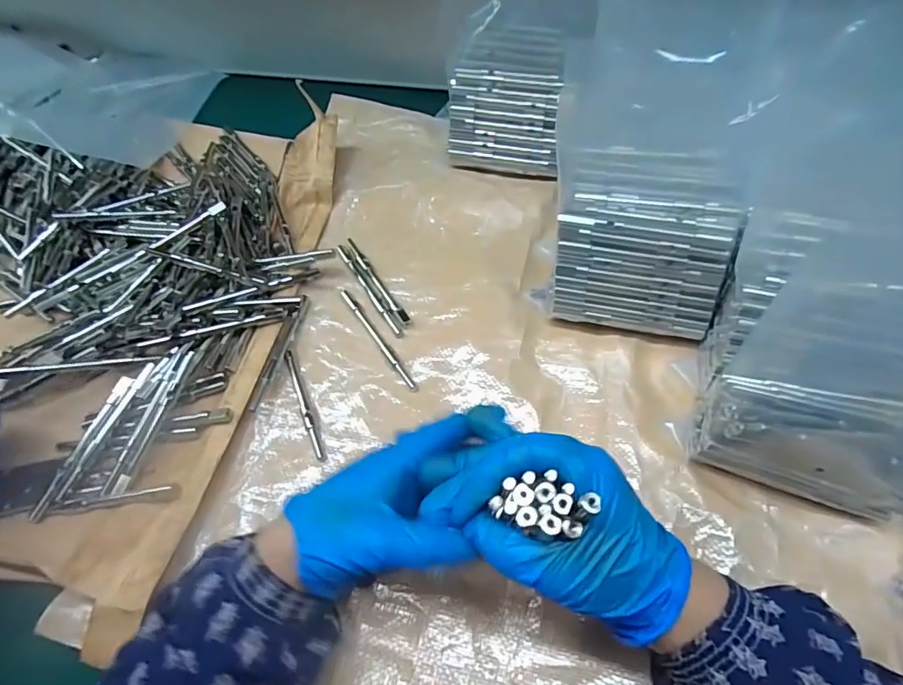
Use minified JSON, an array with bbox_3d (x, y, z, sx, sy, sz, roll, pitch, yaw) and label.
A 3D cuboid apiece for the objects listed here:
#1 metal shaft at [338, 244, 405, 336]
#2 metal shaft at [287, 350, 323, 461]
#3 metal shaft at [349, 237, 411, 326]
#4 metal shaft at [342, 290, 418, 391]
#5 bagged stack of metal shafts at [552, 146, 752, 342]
[{"bbox_3d":[-0.072,-0.047,0.428,0.008,0.004,0.111,-31,62,-12],"label":"metal shaft"},{"bbox_3d":[-0.115,0.046,0.382,0.007,0.006,0.096,-23,61,-8],"label":"metal shaft"},{"bbox_3d":[-0.066,-0.055,0.431,0.009,0.004,0.108,-30,63,-13],"label":"metal shaft"},{"bbox_3d":[-0.062,-0.004,0.406,0.006,0.005,0.116,-32,64,-15],"label":"metal shaft"},{"bbox_3d":[0.141,-0.077,0.379,0.123,0.091,0.116,11,62,11],"label":"bagged stack of metal shafts"}]

